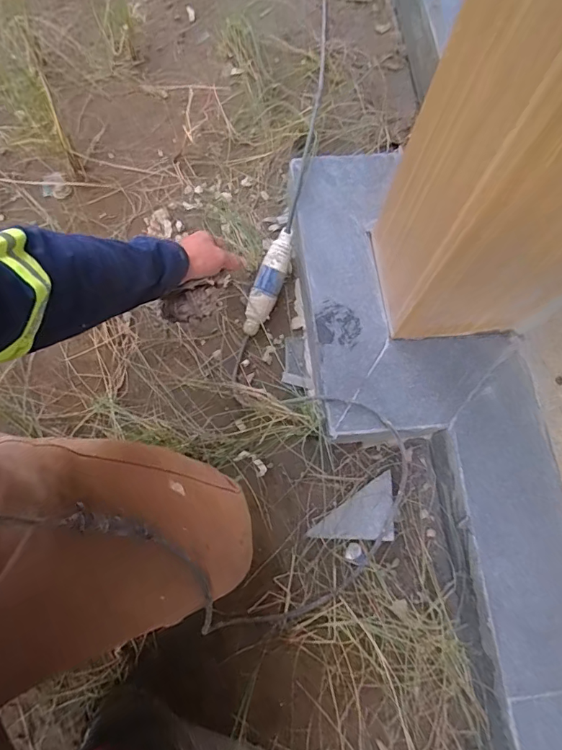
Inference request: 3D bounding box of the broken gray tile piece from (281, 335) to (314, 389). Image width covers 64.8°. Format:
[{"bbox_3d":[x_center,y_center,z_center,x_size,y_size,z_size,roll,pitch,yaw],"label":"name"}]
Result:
[{"bbox_3d":[0.024,-0.021,0.798,0.051,0.016,0.099,-9,73,-4],"label":"broken gray tile piece"}]

